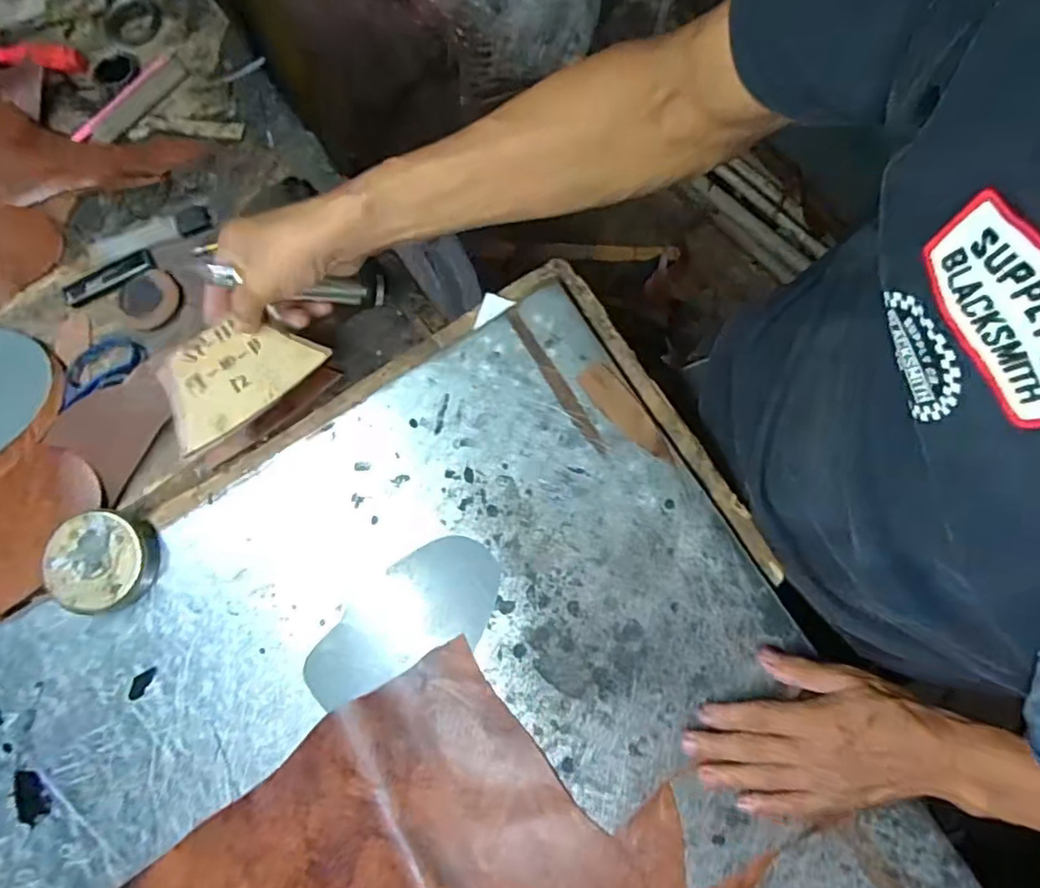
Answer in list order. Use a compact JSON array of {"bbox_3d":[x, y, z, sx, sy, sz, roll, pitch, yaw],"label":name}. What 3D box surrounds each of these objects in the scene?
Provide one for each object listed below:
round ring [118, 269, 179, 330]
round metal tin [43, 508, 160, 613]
[{"bbox_3d":[-0.335,-0.131,0.546,0.052,0.005,0.056,0,76,-1],"label":"round ring"},{"bbox_3d":[-0.326,0.091,0.471,0.072,0.034,0.075,0,76,-1],"label":"round metal tin"}]

